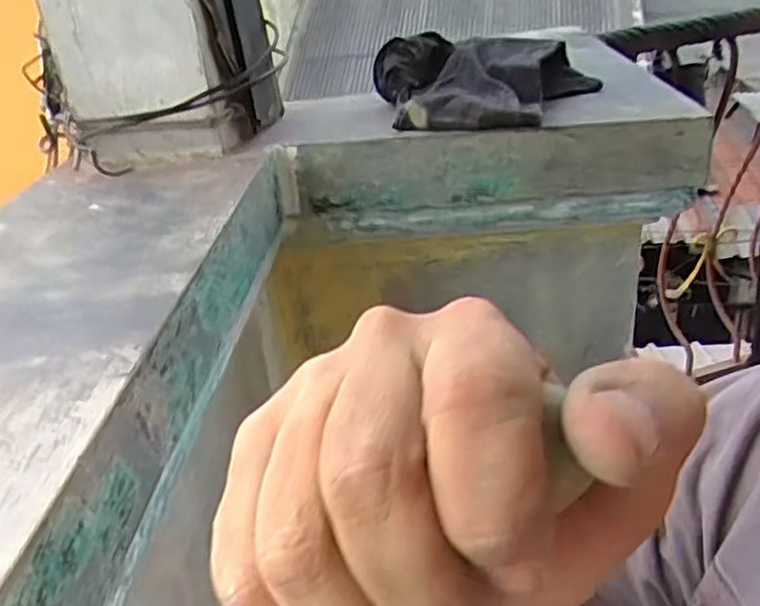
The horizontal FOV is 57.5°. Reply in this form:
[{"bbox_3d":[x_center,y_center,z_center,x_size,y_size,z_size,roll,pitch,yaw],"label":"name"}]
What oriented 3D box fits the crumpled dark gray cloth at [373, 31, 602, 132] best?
[{"bbox_3d":[0.111,-0.244,0.746,0.241,0.068,0.215,-1,29,11],"label":"crumpled dark gray cloth"}]

